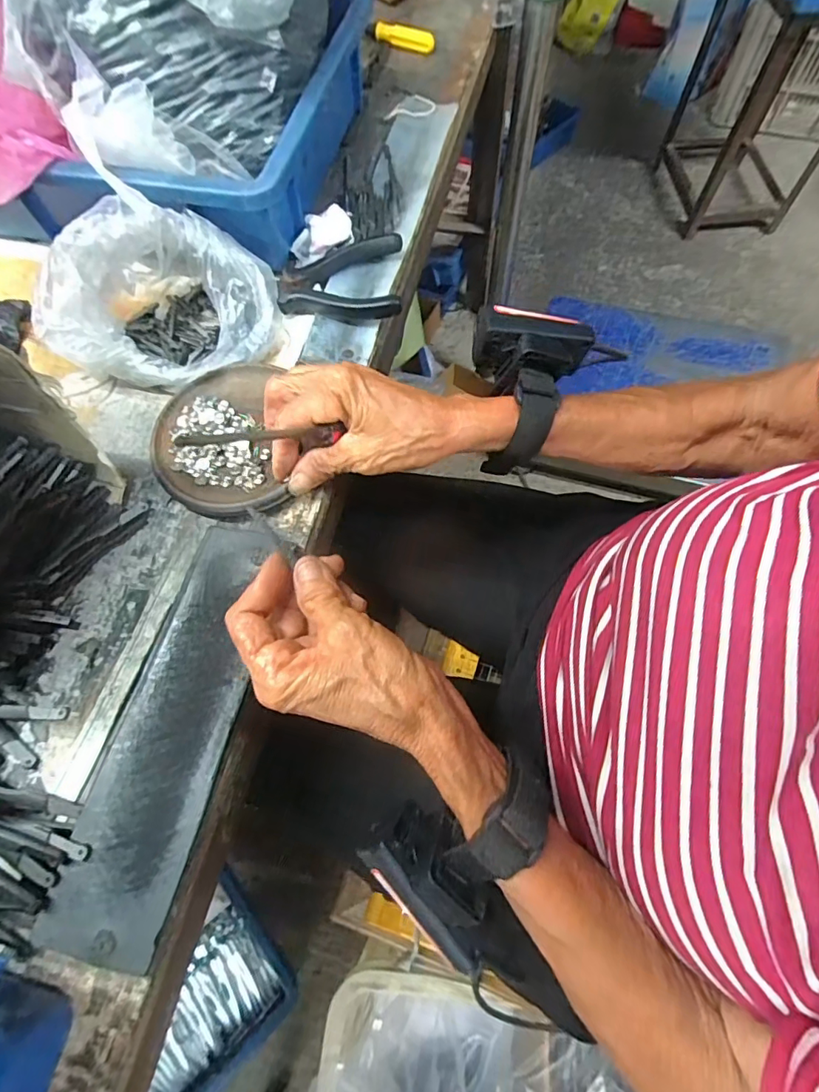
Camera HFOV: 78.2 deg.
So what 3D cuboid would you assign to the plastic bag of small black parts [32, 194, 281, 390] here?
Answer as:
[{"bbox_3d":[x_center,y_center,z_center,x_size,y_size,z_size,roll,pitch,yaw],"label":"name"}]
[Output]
[{"bbox_3d":[-0.170,-0.177,0.349,0.139,0.071,0.114,4,66,4],"label":"plastic bag of small black parts"}]

